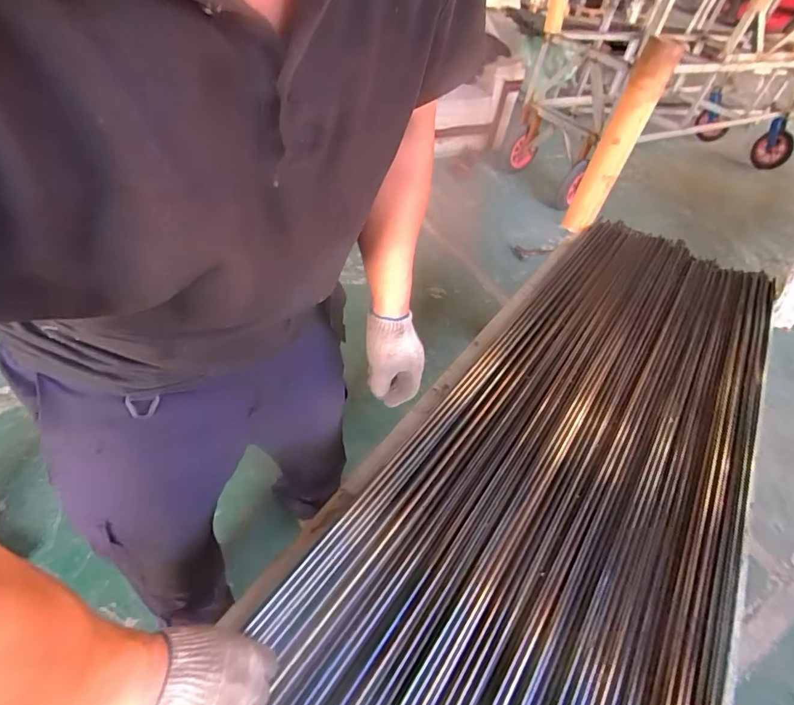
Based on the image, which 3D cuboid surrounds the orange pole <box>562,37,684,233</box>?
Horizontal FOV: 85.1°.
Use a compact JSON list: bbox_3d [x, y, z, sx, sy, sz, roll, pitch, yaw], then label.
[{"bbox_3d":[0.602,-0.562,1.211,0.095,0.496,0.107,22,48,10],"label":"orange pole"}]

